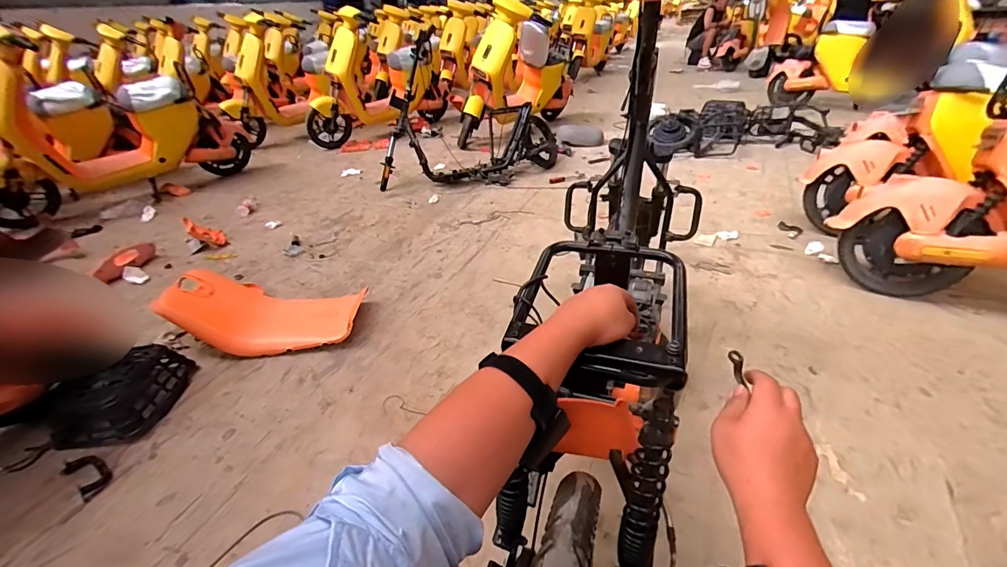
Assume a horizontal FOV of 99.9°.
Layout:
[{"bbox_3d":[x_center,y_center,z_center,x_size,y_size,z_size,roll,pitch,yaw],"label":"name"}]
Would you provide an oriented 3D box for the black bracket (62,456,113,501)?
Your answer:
[{"bbox_3d":[-1.004,0.460,1.027,0.140,0.026,0.066,18,38,27],"label":"black bracket"}]

